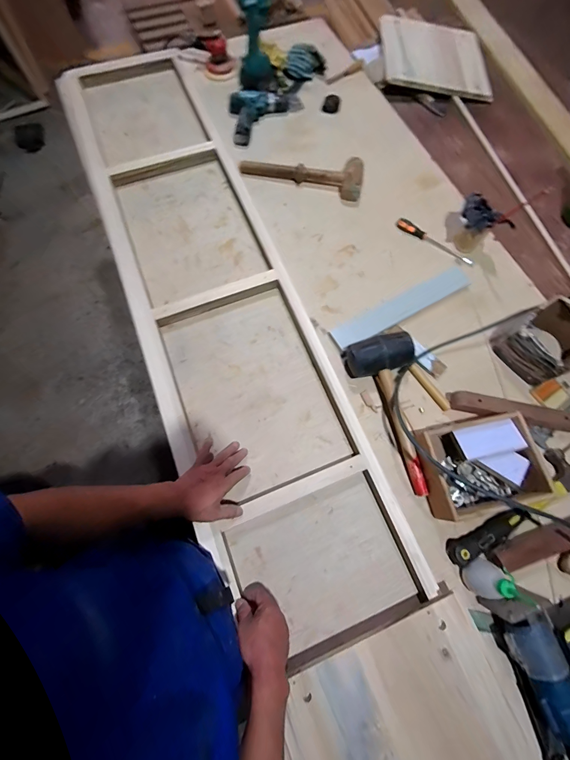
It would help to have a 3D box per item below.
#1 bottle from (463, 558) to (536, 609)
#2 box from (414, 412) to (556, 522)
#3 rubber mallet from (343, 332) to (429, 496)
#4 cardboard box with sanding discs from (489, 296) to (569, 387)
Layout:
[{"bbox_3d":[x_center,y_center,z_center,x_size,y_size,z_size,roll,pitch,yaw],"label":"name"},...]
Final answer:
[{"bbox_3d":[0.377,0.367,0.588,0.062,0.117,0.062,-26,74,-9],"label":"bottle"},{"bbox_3d":[0.389,0.168,0.646,0.224,0.075,0.169,-12,72,-4],"label":"box"},{"bbox_3d":[0.257,0.063,0.697,0.137,0.082,0.346,-18,73,-6],"label":"rubber mallet"},{"bbox_3d":[0.593,-0.089,0.738,0.148,0.103,0.154,-32,75,-10],"label":"cardboard box with sanding discs"}]

